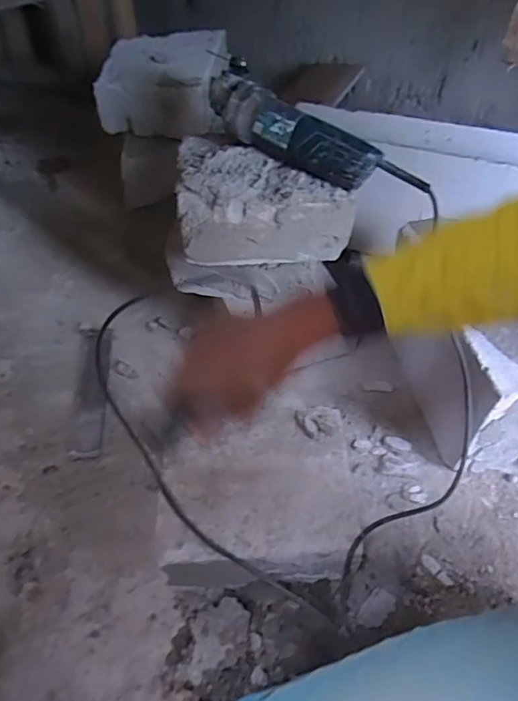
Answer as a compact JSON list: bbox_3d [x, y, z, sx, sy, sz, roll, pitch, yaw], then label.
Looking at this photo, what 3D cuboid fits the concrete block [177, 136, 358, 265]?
[{"bbox_3d":[0.005,-0.231,0.762,0.238,0.113,0.175,-2,49,-3],"label":"concrete block"}]

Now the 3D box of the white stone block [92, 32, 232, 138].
[{"bbox_3d":[-0.187,-0.547,1.026,0.240,0.126,0.252,1,49,0],"label":"white stone block"}]

